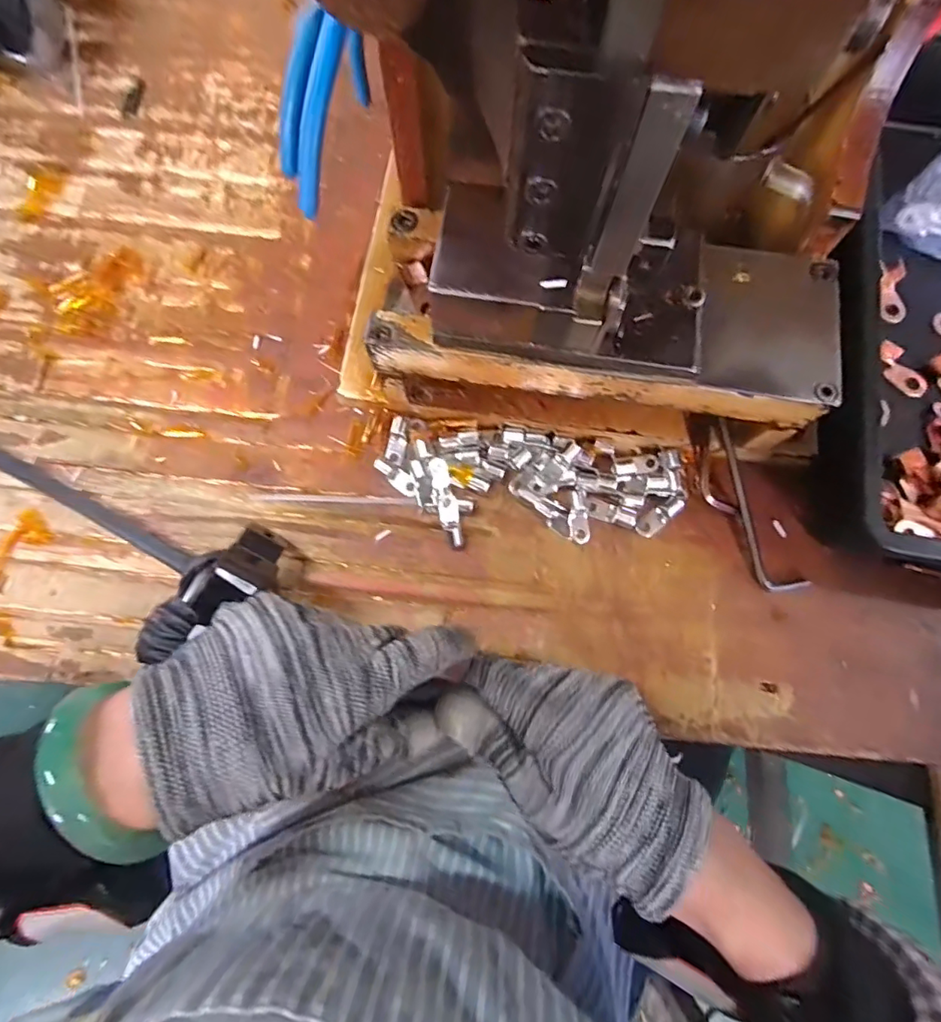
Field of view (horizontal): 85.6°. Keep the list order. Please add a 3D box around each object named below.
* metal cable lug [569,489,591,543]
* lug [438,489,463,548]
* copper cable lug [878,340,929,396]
[{"bbox_3d":[0.068,0.004,0.319,0.013,0.006,0.033,-6,95,-2],"label":"metal cable lug"},{"bbox_3d":[-0.013,0.005,0.316,0.013,0.011,0.035,-6,77,-2],"label":"lug"},{"bbox_3d":[0.287,-0.095,0.338,0.023,0.004,0.042,-25,79,-6],"label":"copper cable lug"}]

